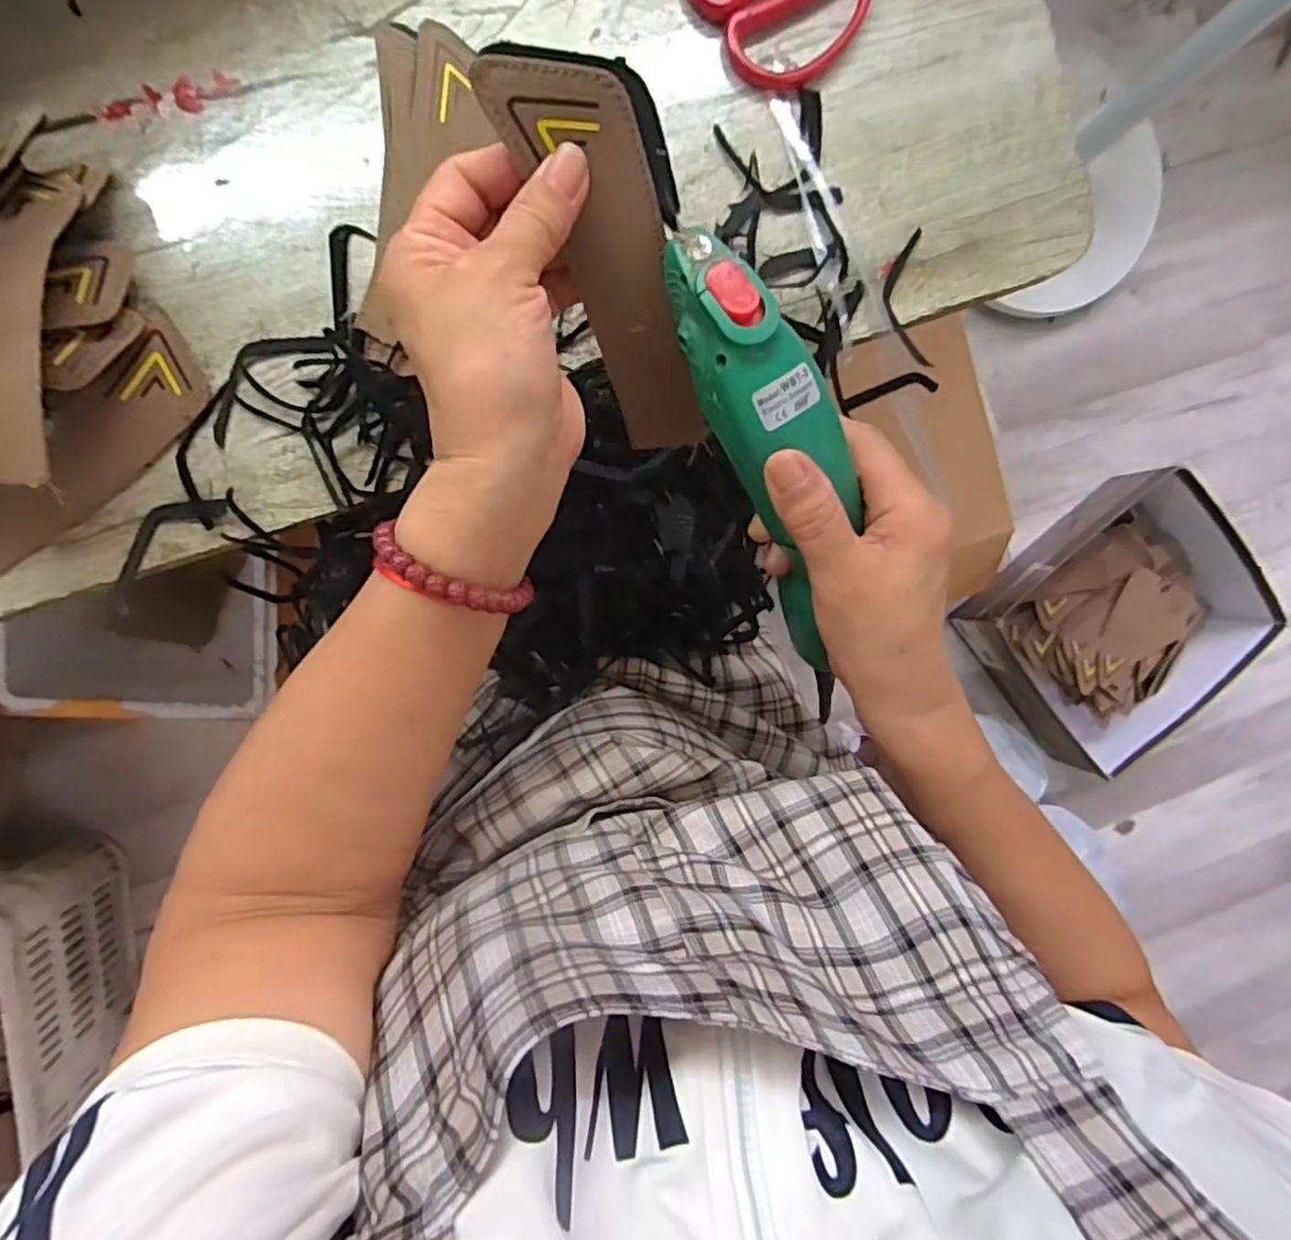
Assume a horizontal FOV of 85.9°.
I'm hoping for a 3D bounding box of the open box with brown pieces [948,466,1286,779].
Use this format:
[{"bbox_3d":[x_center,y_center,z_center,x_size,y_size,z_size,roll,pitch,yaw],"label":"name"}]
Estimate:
[{"bbox_3d":[0.618,-0.001,0.925,0.340,0.118,0.277,-39,97,-2],"label":"open box with brown pieces"}]

